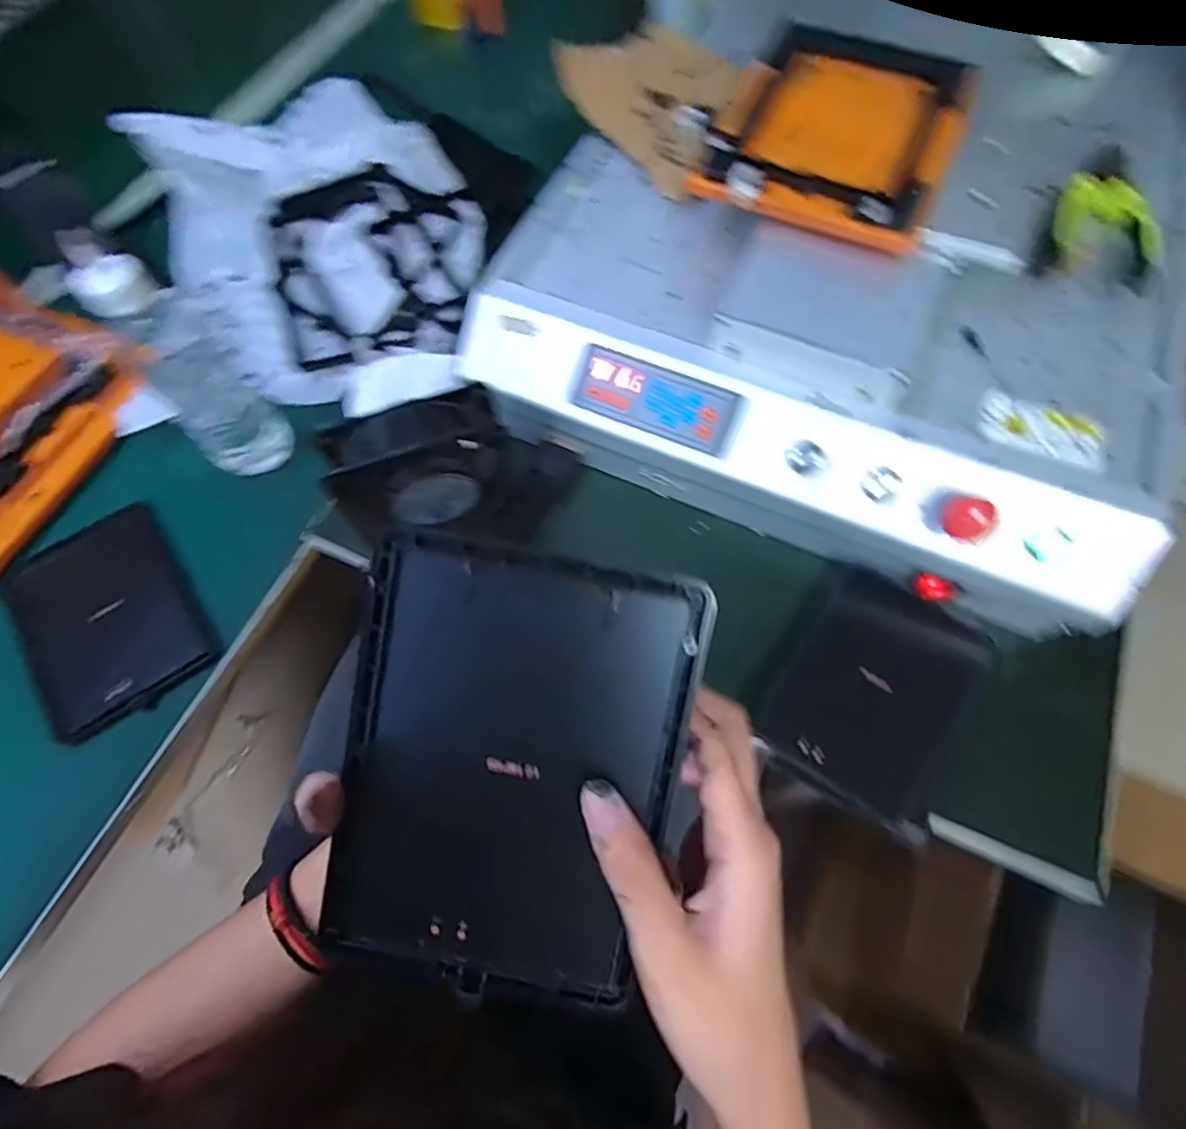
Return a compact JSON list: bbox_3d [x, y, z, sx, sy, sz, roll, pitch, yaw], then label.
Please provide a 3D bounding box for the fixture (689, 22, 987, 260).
[{"bbox_3d":[0.175,-0.311,0.430,0.152,0.025,0.203,22,68,10],"label":"fixture"}]

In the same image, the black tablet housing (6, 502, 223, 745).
[{"bbox_3d":[-0.378,0.042,0.477,0.118,0.024,0.169,-36,70,-15],"label":"black tablet housing"}]

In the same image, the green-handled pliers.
[{"bbox_3d":[0.367,-0.257,0.439,0.073,0.019,0.140,21,68,10],"label":"green-handled pliers"}]

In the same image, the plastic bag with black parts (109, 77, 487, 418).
[{"bbox_3d":[-0.247,-0.292,0.564,0.284,0.103,0.335,-32,69,-13],"label":"plastic bag with black parts"}]

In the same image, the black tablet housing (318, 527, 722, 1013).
[{"bbox_3d":[-0.029,0.073,0.220,0.113,0.013,0.157,11,95,3],"label":"black tablet housing"}]

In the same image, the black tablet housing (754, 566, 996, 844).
[{"bbox_3d":[0.200,0.078,0.412,0.121,0.013,0.166,29,69,13],"label":"black tablet housing"}]

